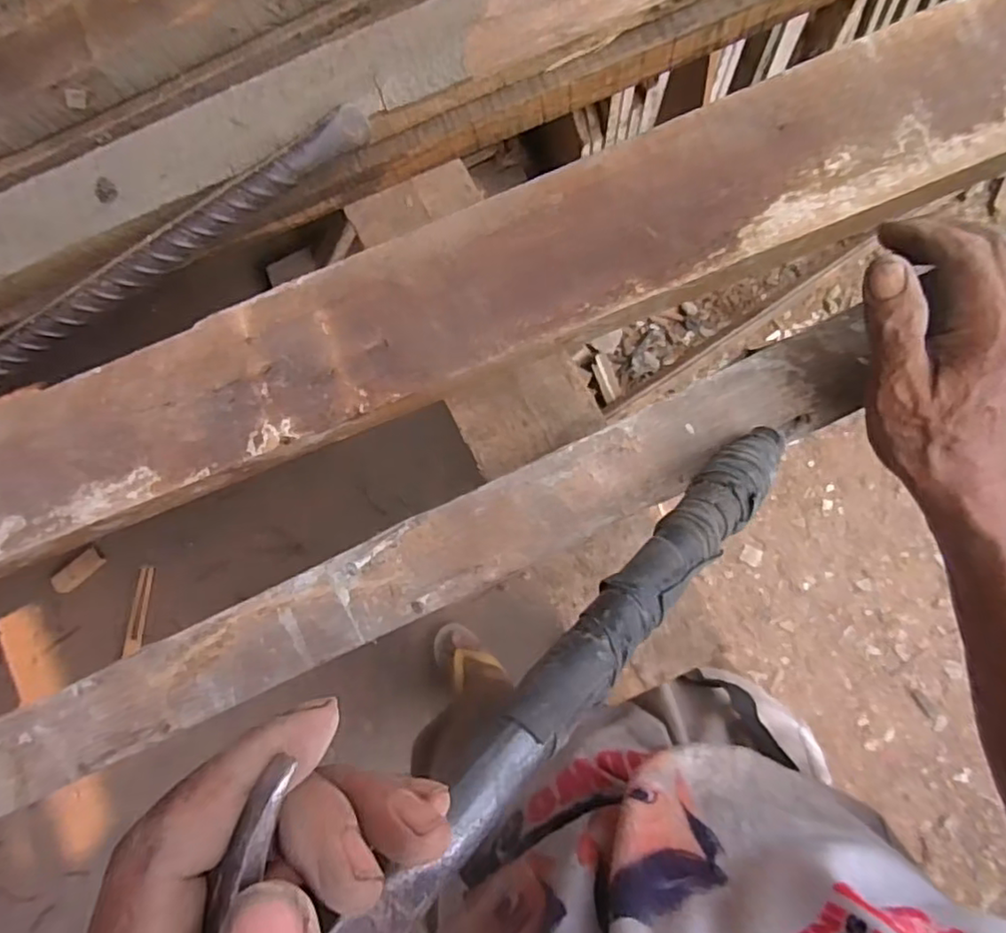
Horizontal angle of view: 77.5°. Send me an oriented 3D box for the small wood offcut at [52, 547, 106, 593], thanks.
[{"bbox_3d":[-0.881,0.218,1.295,0.112,0.014,0.048,-42,117,-5],"label":"small wood offcut"}]

